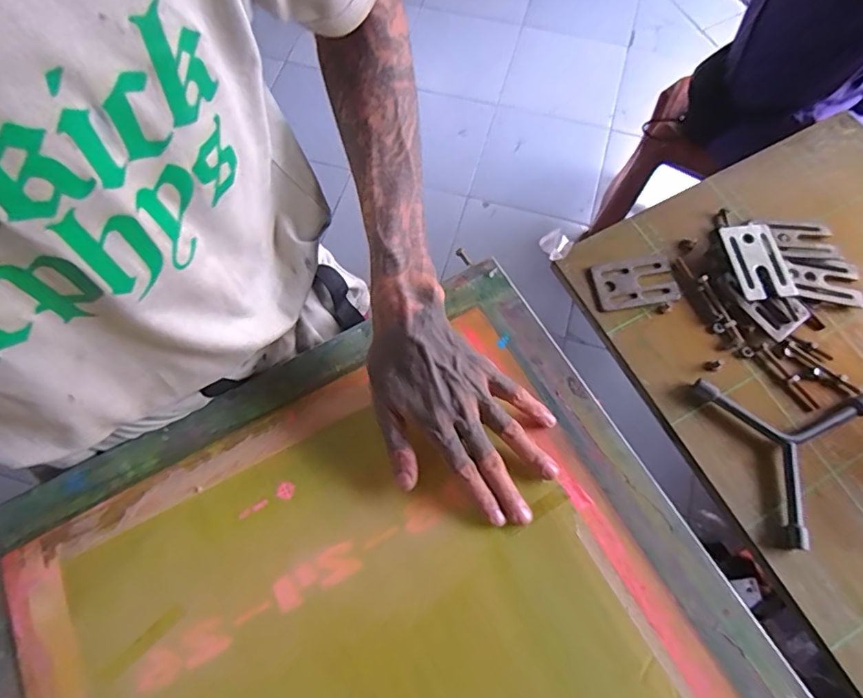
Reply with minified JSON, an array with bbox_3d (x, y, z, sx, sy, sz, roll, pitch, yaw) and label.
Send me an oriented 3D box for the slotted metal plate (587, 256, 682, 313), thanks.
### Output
[{"bbox_3d":[0.204,-0.068,0.520,0.083,0.004,0.055,-9,66,-2],"label":"slotted metal plate"}]

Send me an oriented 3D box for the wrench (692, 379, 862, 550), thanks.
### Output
[{"bbox_3d":[0.337,0.076,0.457,0.134,0.024,0.154,-21,67,-7],"label":"wrench"}]

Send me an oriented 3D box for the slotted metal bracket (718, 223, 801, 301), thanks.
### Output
[{"bbox_3d":[0.322,-0.088,0.504,0.054,0.006,0.086,-13,69,-2],"label":"slotted metal bracket"}]

